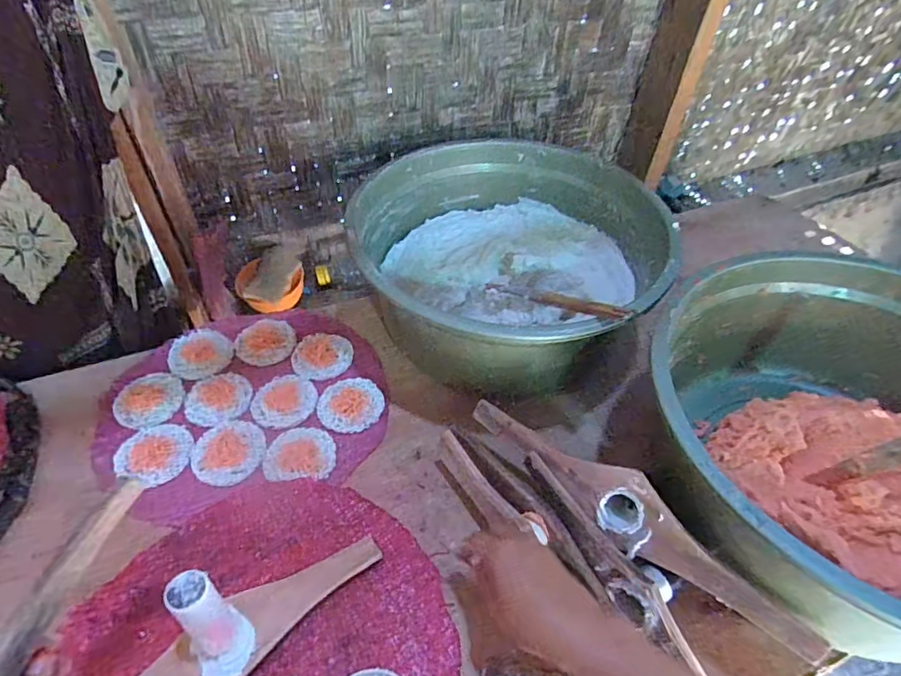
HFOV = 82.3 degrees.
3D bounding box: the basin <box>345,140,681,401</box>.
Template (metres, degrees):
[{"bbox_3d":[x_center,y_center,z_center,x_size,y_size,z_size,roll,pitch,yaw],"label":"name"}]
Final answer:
[{"bbox_3d":[0.076,-0.104,0.728,0.393,0.185,0.386,0,45,0],"label":"basin"}]

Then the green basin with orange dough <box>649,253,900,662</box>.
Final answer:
[{"bbox_3d":[0.394,0.108,0.508,0.408,0.176,0.395,0,45,0],"label":"green basin with orange dough"}]

